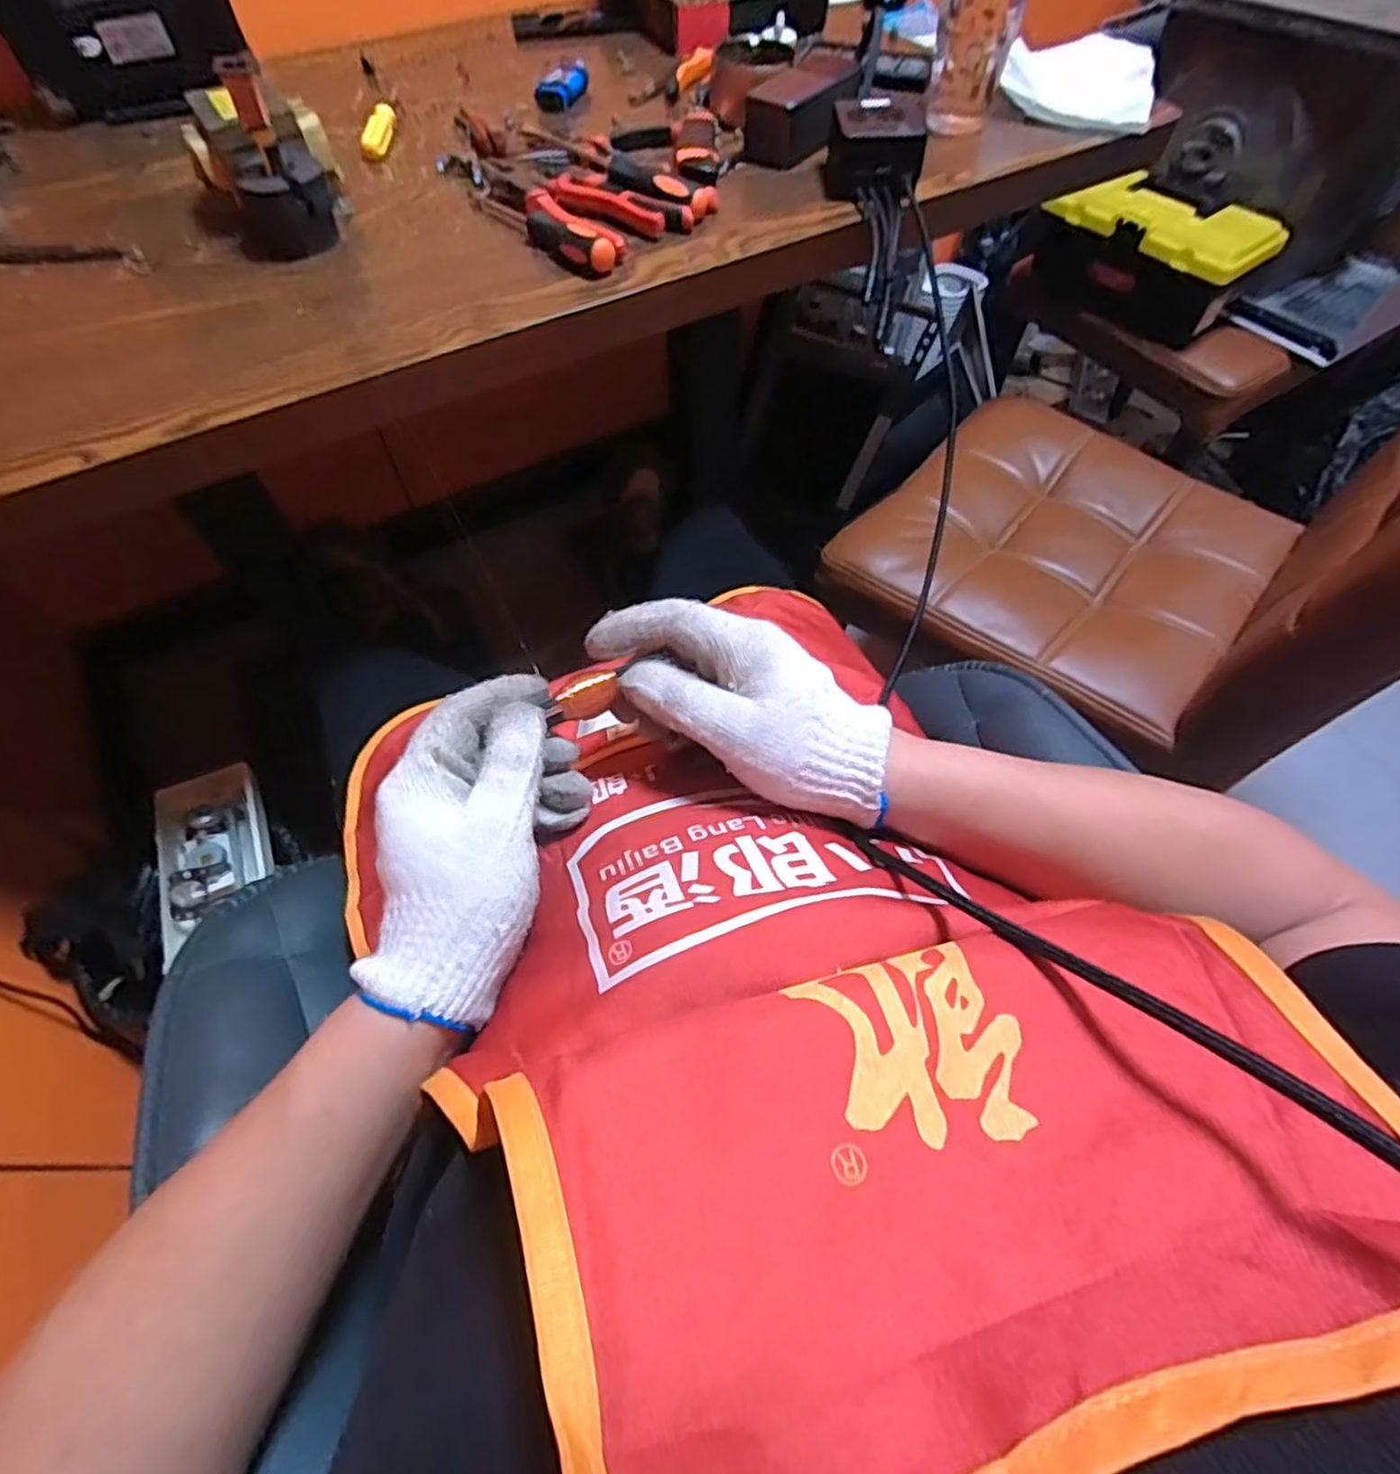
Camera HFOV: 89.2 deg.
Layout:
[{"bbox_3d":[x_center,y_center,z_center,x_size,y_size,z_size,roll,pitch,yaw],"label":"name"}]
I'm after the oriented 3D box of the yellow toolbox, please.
[{"bbox_3d":[0.627,-0.689,1.022,0.128,0.149,0.298,-38,65,-20],"label":"yellow toolbox"}]

